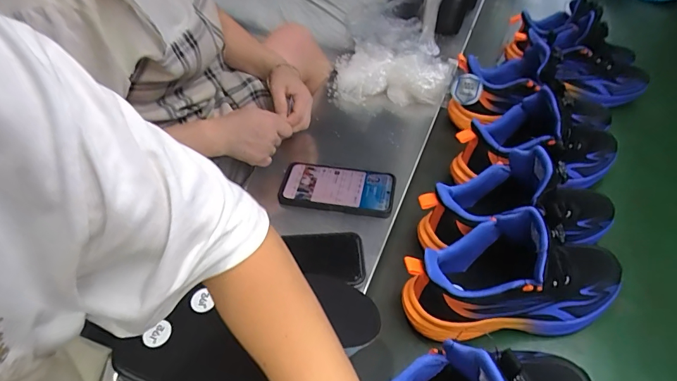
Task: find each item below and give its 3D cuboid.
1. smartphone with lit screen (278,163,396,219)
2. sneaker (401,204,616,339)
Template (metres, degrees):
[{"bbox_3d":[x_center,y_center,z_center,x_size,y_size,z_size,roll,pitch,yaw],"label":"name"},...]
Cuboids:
[{"bbox_3d":[-0.003,-0.005,0.590,0.167,0.007,0.082,4,50,12],"label":"smartphone with lit screen"},{"bbox_3d":[0.197,0.089,0.441,0.247,0.131,0.095,-6,48,1],"label":"sneaker"}]

